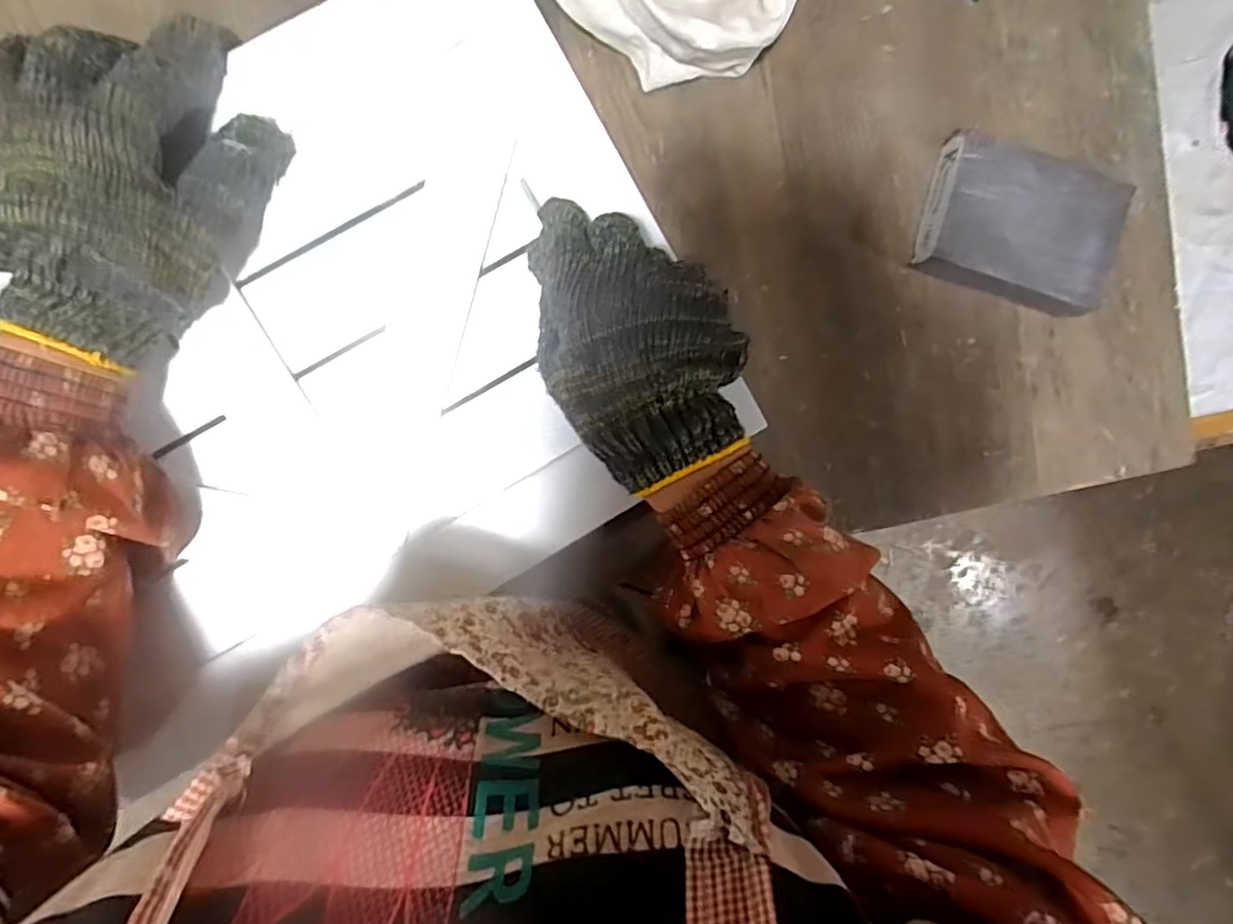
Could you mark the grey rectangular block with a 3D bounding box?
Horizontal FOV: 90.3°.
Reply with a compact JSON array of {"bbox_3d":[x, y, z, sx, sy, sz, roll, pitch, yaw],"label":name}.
[{"bbox_3d":[0.219,-0.125,0.335,0.102,0.026,0.075,13,91,-7],"label":"grey rectangular block"}]

